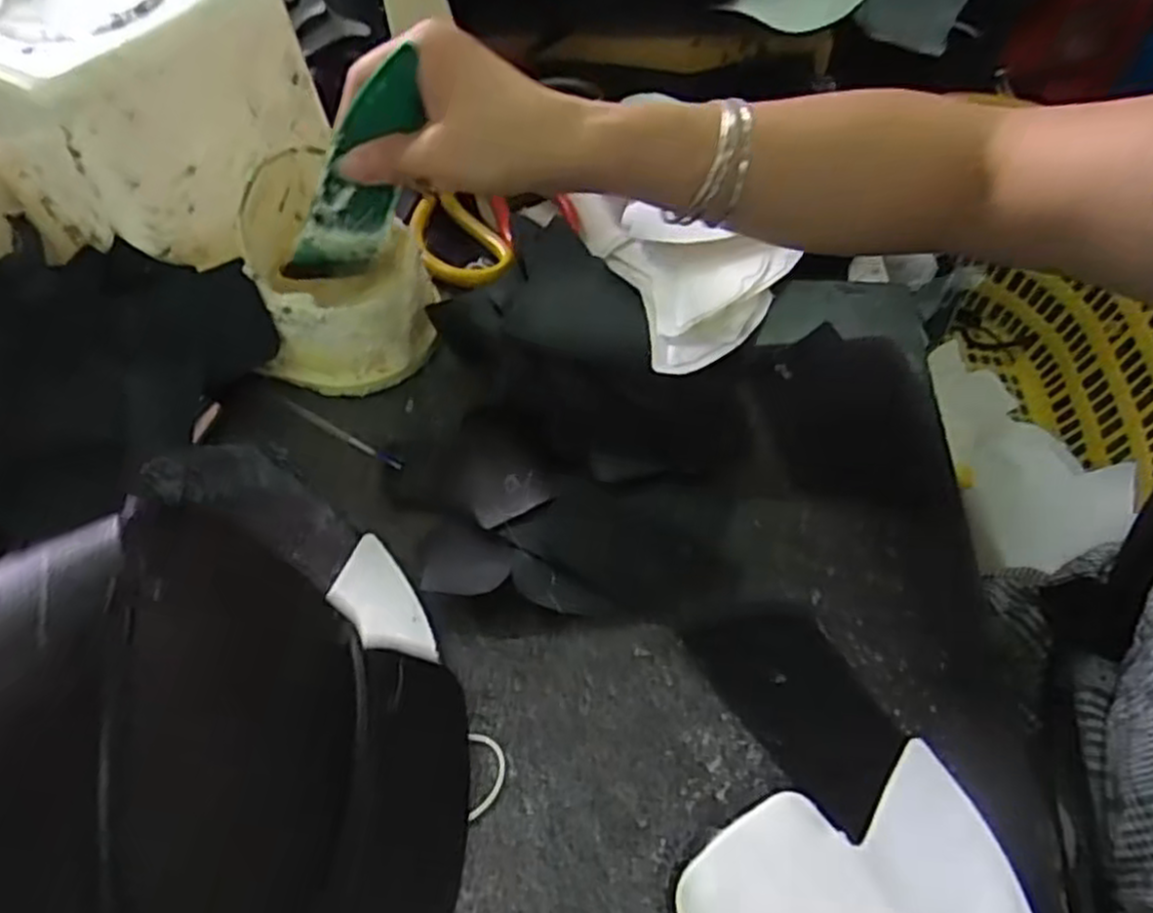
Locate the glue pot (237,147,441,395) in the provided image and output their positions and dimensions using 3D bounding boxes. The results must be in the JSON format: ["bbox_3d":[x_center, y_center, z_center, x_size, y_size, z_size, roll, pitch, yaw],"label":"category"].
[{"bbox_3d":[-0.131,-0.101,0.430,0.099,0.090,0.093,1,58,0],"label":"glue pot"}]

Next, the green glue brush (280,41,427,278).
[{"bbox_3d":[-0.106,-0.135,0.385,0.039,0.131,0.010,3,53,-34],"label":"green glue brush"}]

